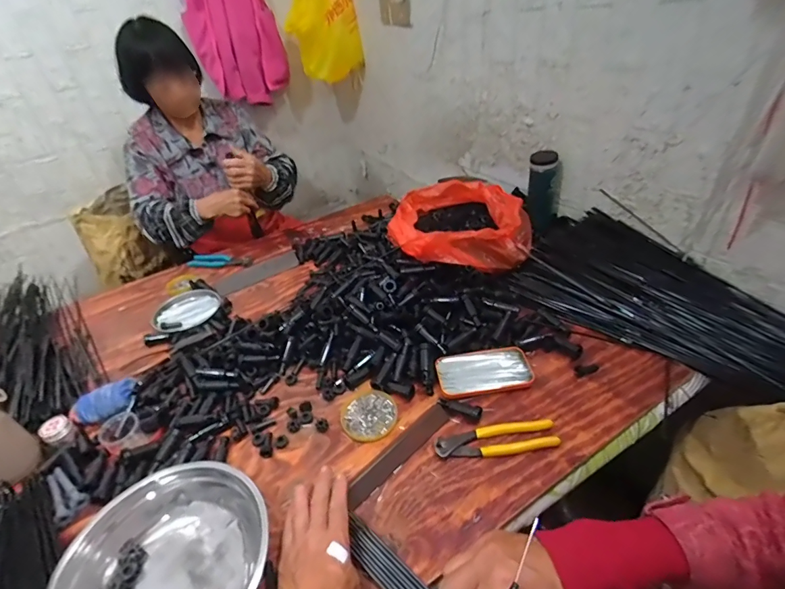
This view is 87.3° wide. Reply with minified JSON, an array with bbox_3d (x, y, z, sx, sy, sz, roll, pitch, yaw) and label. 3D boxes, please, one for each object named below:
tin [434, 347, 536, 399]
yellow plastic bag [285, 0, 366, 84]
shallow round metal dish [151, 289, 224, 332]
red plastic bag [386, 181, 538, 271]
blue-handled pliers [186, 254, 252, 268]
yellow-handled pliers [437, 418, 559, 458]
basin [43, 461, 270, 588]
[{"bbox_3d":[0.146,0.122,0.649,0.145,0.014,0.081,-10,37,-5],"label":"tin"},{"bbox_3d":[-0.248,-1.032,1.369,0.218,0.543,0.113,-20,39,-17],"label":"yellow plastic bag"},{"bbox_3d":[-0.436,0.033,0.874,0.135,0.011,0.136,-4,37,3],"label":"shallow round metal dish"},{"bbox_3d":[0.142,-0.142,0.855,0.283,0.102,0.257,4,38,14],"label":"red plastic bag"},{"bbox_3d":[-0.441,-0.085,1.042,0.186,0.018,0.064,10,40,21],"label":"blue-handled pliers"},{"bbox_3d":[0.141,0.199,0.561,0.163,0.015,0.041,-9,37,-3],"label":"yellow-handled pliers"},{"bbox_3d":[-0.249,0.297,0.441,0.197,0.075,0.206,-4,37,3],"label":"basin"}]

